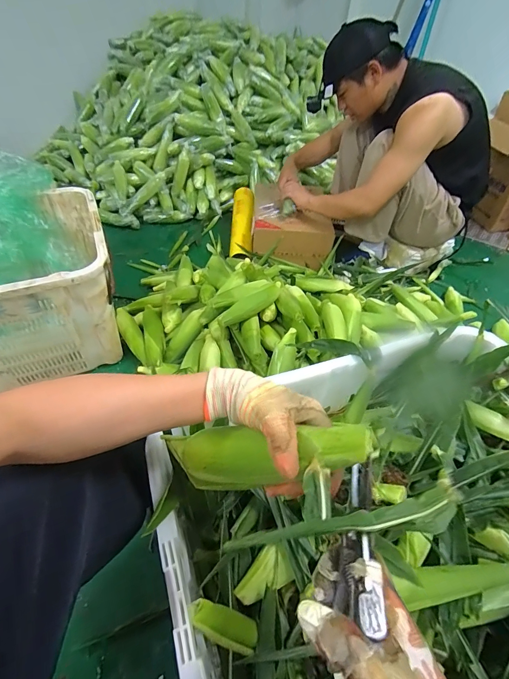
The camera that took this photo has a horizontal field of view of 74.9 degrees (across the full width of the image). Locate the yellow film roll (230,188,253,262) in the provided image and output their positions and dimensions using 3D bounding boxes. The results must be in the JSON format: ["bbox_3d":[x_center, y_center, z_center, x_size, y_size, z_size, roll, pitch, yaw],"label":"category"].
[{"bbox_3d":[-0.052,-0.508,1.420,0.089,0.073,0.423,1,61,-2],"label":"yellow film roll"}]

